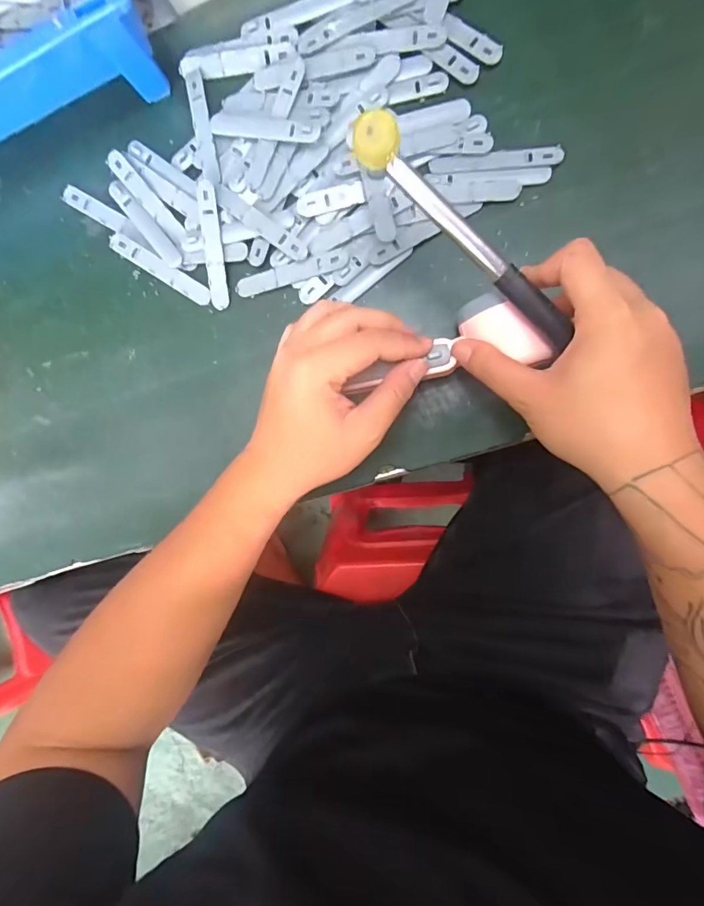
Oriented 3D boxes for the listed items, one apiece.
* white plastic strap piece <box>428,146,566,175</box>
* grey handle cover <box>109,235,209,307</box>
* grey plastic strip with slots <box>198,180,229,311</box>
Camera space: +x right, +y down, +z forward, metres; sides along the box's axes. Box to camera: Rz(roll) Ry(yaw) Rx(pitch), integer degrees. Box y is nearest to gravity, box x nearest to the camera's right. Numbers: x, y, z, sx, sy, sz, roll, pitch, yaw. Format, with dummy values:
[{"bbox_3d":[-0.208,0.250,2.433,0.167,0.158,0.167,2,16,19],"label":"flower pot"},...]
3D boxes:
[{"bbox_3d":[0.106,-0.218,0.338,0.094,0.005,0.013,0,94,7],"label":"white plastic strap piece"},{"bbox_3d":[-0.159,-0.153,0.379,0.091,0.012,0.016,32,97,4],"label":"grey handle cover"},{"bbox_3d":[-0.112,-0.167,0.369,0.014,0.004,0.096,-4,103,-4],"label":"grey plastic strip with slots"}]

